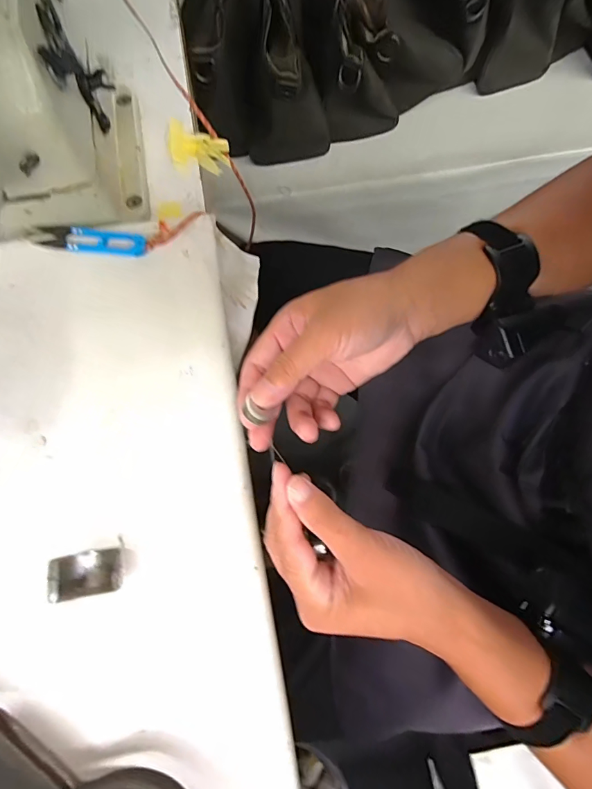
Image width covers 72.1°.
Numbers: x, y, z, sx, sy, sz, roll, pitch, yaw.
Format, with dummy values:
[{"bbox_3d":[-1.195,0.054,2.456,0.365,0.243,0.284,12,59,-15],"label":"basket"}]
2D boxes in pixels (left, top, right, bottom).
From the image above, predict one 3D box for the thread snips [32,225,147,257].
[{"bbox_3d":[-0.176,-0.134,0.350,0.097,0.004,0.024,7,78,3],"label":"thread snips"}]

